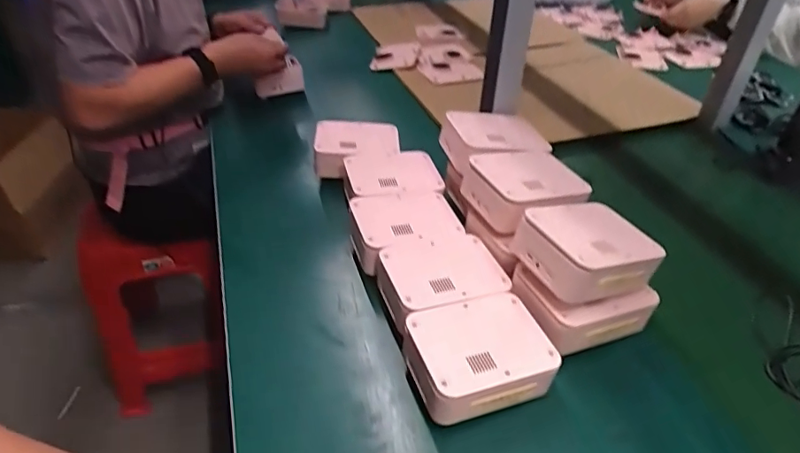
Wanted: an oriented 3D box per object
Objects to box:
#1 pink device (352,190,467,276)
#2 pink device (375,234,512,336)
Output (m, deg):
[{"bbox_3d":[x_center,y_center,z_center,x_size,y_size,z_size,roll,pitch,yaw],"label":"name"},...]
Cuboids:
[{"bbox_3d":[0.007,0.002,0.639,0.135,0.042,0.115,-5,39,-8],"label":"pink device"},{"bbox_3d":[0.047,0.069,0.575,0.134,0.065,0.104,-12,40,-16],"label":"pink device"}]

